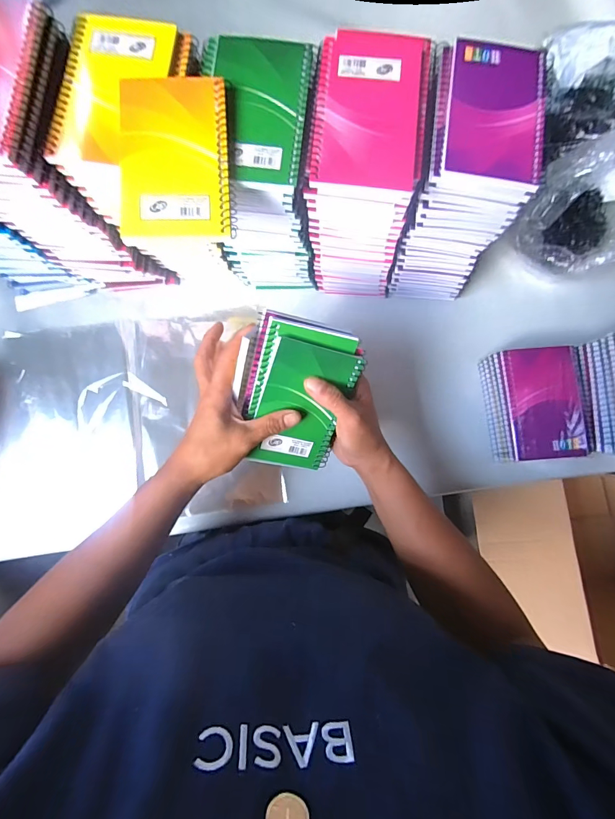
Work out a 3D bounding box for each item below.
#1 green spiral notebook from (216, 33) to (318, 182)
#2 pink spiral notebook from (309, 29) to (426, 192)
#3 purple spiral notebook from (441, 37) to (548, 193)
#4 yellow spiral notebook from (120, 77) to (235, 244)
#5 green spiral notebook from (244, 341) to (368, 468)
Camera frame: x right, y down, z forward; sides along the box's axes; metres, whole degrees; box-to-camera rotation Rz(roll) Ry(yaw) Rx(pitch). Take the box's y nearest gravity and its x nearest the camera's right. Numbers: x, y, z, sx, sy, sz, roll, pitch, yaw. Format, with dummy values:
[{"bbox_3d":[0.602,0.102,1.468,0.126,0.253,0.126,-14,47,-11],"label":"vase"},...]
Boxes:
[{"bbox_3d":[-0.038,-0.245,0.299,0.077,0.007,0.128,6,83,-1],"label":"green spiral notebook"},{"bbox_3d":[0.049,-0.245,0.297,0.082,0.008,0.140,6,83,-1],"label":"pink spiral notebook"},{"bbox_3d":[0.159,-0.251,0.309,0.081,0.007,0.130,8,83,0],"label":"purple spiral notebook"},{"bbox_3d":[-0.100,-0.192,0.283,0.081,0.013,0.124,-4,83,-2],"label":"yellow spiral notebook"},{"bbox_3d":[-0.005,0.003,0.353,0.081,0.006,0.132,12,119,-13],"label":"green spiral notebook"}]

